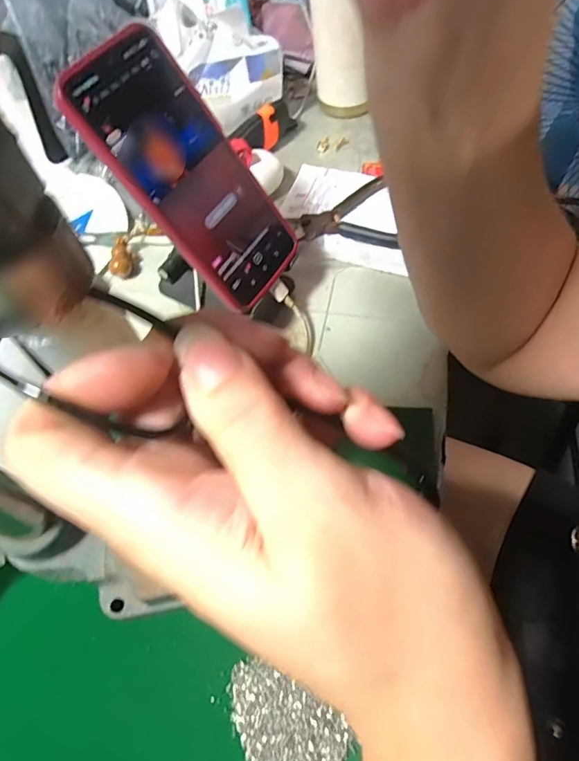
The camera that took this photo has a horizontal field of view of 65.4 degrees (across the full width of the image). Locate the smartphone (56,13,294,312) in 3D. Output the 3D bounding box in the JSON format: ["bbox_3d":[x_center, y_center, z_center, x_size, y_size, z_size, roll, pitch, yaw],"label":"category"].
[{"bbox_3d":[-0.061,-0.131,0.297,0.007,0.167,0.080,9,56,51],"label":"smartphone"}]

